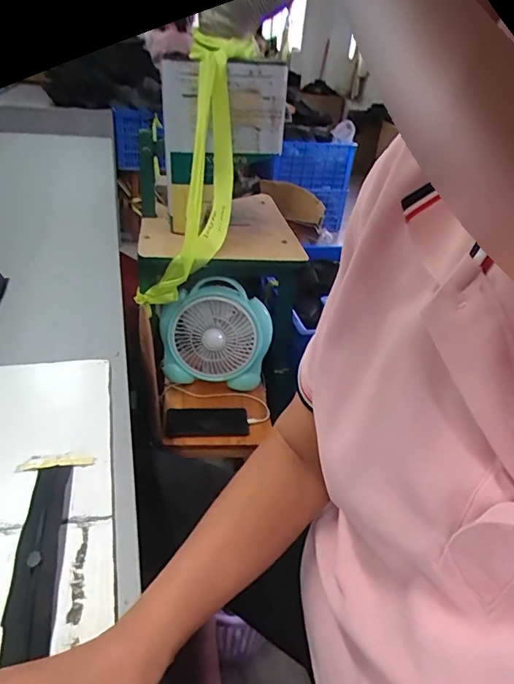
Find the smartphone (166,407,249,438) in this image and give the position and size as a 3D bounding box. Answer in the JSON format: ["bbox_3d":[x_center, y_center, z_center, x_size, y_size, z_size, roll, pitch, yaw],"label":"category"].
[{"bbox_3d":[-0.104,0.164,1.000,0.165,0.016,0.091,1,32,-9],"label":"smartphone"}]

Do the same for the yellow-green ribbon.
[{"bbox_3d":[-0.123,-0.332,0.965,0.146,0.568,0.127,14,6,16],"label":"yellow-green ribbon"}]

